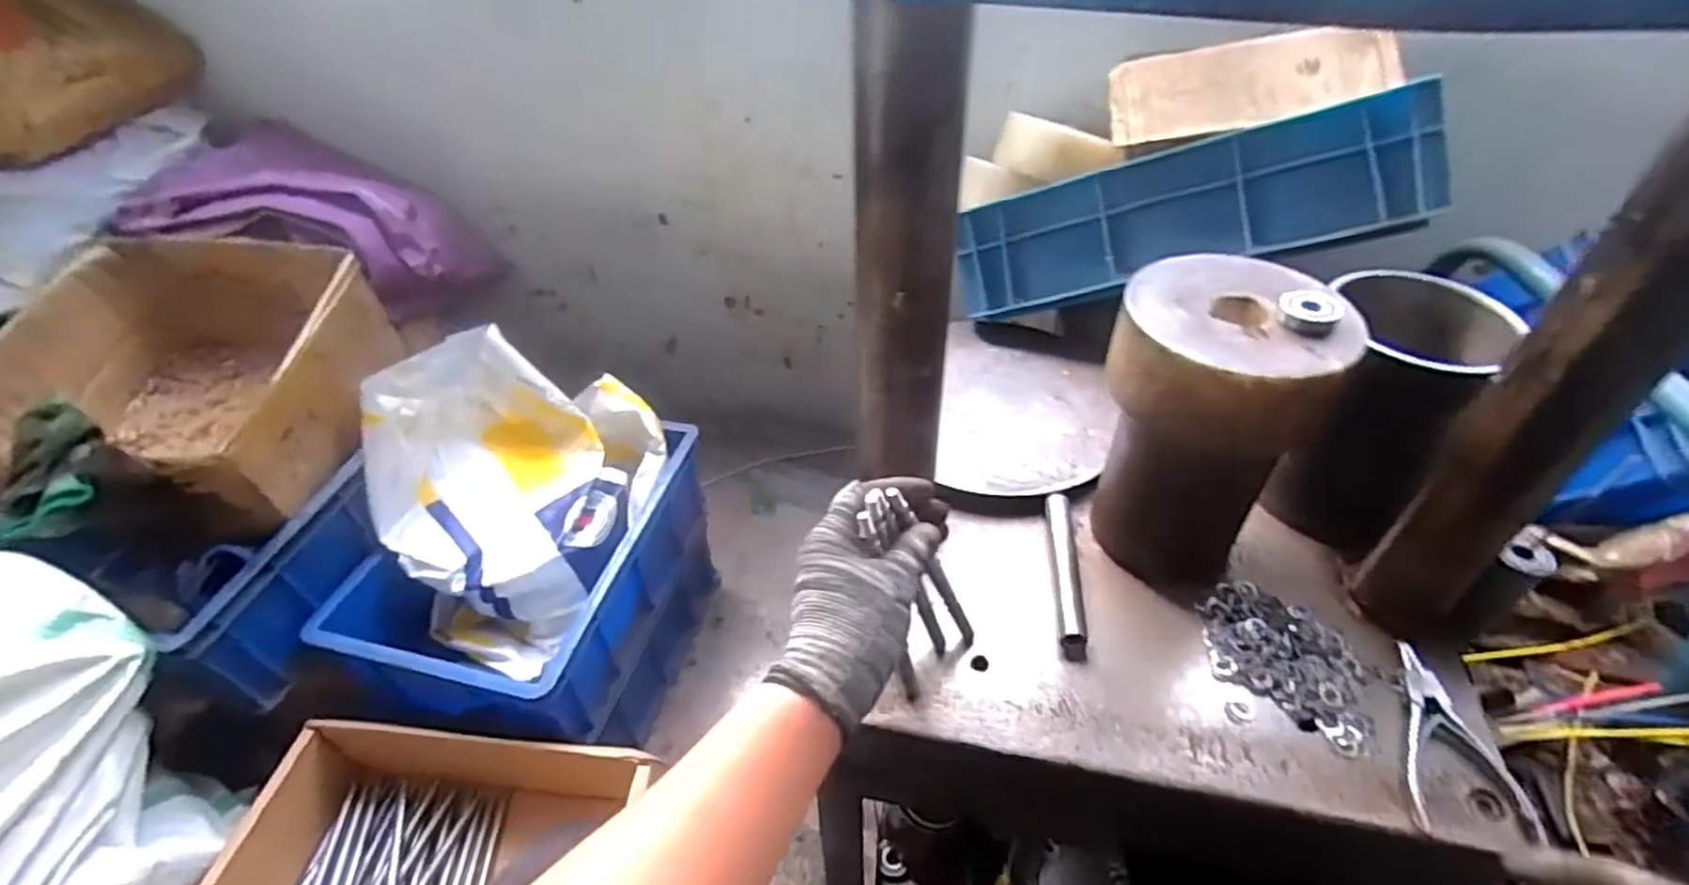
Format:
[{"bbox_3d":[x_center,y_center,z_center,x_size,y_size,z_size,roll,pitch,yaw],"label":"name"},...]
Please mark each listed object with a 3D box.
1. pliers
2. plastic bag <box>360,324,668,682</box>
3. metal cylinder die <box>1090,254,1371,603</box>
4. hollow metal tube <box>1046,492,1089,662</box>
[{"bbox_3d":[0.401,0.195,0.493,0.070,0.017,0.127,5,43,7],"label":"pliers"},{"bbox_3d":[-0.393,0.053,0.895,0.276,0.248,0.320,18,46,20],"label":"plastic bag"},{"bbox_3d":[0.265,-0.008,0.564,0.143,0.219,0.135,22,47,23],"label":"metal cylinder die"},{"bbox_3d":[0.180,0.103,0.599,0.023,0.020,0.150,4,43,5],"label":"hollow metal tube"}]

